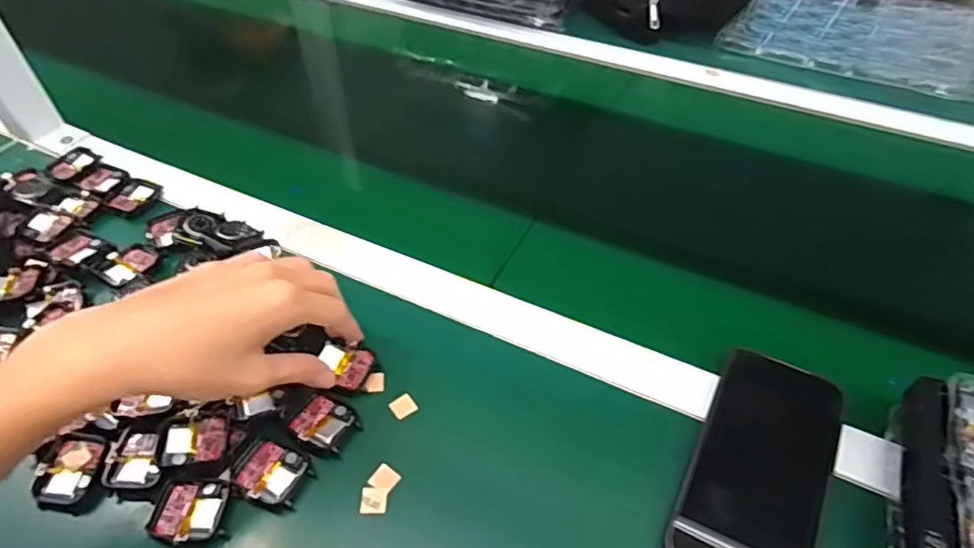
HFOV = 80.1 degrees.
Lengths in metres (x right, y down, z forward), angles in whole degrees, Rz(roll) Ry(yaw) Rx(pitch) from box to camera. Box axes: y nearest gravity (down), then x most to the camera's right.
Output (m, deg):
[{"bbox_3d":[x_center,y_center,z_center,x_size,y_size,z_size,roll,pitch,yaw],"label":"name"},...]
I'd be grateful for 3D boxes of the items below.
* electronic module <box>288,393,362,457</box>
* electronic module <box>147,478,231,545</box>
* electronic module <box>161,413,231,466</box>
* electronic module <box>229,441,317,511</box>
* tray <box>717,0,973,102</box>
[{"bbox_3d":[-0.110,0.100,0.388,0.041,0.006,0.034,24,52,21],"label":"electronic module"},{"bbox_3d":[-0.181,0.145,0.353,0.043,0.010,0.037,1,47,1],"label":"electronic module"},{"bbox_3d":[-0.187,0.108,0.375,0.038,0.013,0.033,-6,48,-5],"label":"electronic module"},{"bbox_3d":[-0.136,0.126,0.368,0.048,0.005,0.035,15,49,14],"label":"electronic module"},{"bbox_3d":[0.583,-0.307,0.766,0.487,0.023,0.313,17,50,15],"label":"tray"}]

